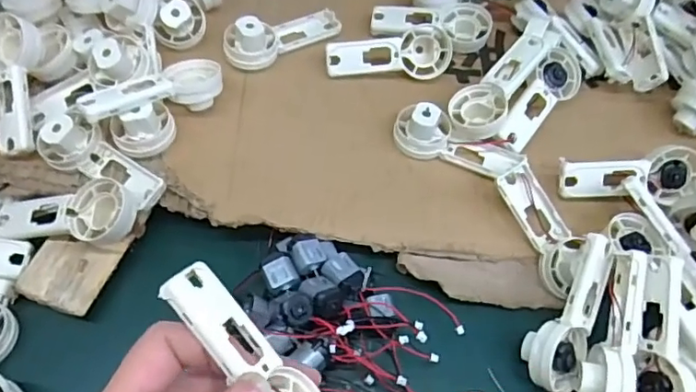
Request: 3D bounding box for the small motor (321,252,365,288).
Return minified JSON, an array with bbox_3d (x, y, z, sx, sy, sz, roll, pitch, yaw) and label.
[{"bbox_3d":[-0.003,0.048,0.340,0.022,0.017,0.019,41,64,19],"label":"small motor"}]

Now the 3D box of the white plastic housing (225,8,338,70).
[{"bbox_3d":[-0.049,-0.126,0.424,0.092,0.030,0.032,-30,65,-20],"label":"white plastic housing"}]

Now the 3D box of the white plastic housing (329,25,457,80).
[{"bbox_3d":[0.030,-0.106,0.426,0.093,0.023,0.037,-8,104,-8],"label":"white plastic housing"}]

